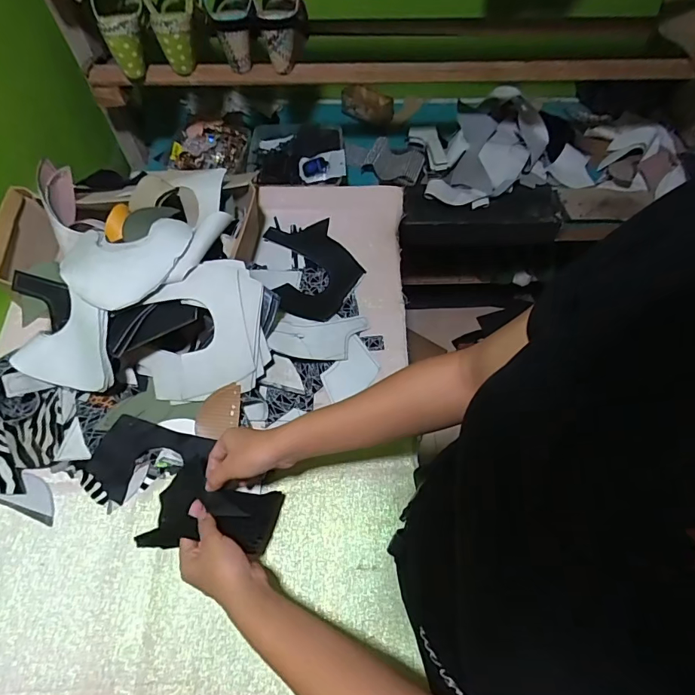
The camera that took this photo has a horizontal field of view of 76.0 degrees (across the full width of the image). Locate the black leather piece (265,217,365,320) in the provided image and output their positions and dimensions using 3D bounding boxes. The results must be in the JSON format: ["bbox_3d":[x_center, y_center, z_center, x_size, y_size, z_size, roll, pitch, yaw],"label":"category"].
[{"bbox_3d":[-0.055,-0.128,0.701,0.148,0.035,0.191,-21,66,-13],"label":"black leather piece"}]

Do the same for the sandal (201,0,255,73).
[{"bbox_3d":[-0.189,-0.535,0.725,0.078,0.127,0.076,-12,62,-8],"label":"sandal"}]

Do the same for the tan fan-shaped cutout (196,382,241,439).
[{"bbox_3d":[-0.167,0.082,0.577,0.053,0.004,0.072,6,95,-11],"label":"tan fan-shaped cutout"}]

